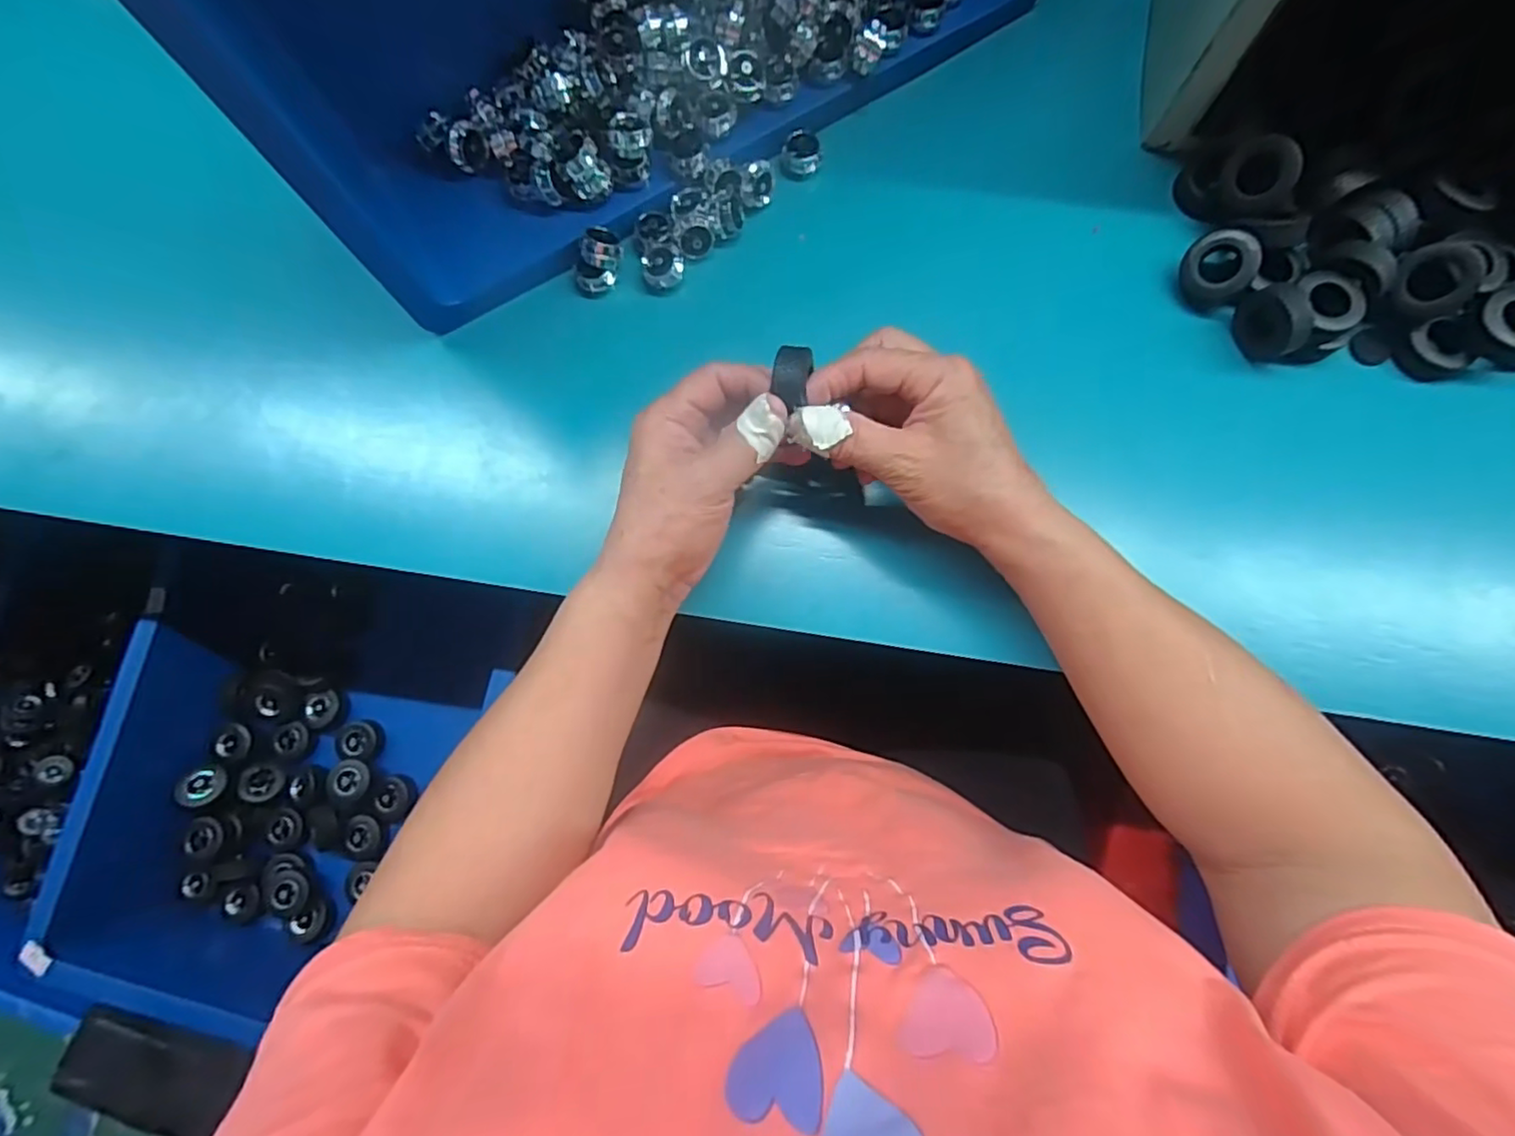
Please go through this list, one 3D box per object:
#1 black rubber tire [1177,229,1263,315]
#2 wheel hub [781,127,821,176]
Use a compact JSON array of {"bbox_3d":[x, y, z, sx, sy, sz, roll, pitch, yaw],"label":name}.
[{"bbox_3d":[0.263,-0.169,0.372,0.038,0.039,0.016,45,38,13],"label":"black rubber tire"},{"bbox_3d":[0.027,-0.255,0.399,0.023,0.012,0.024,0,82,1],"label":"wheel hub"}]

